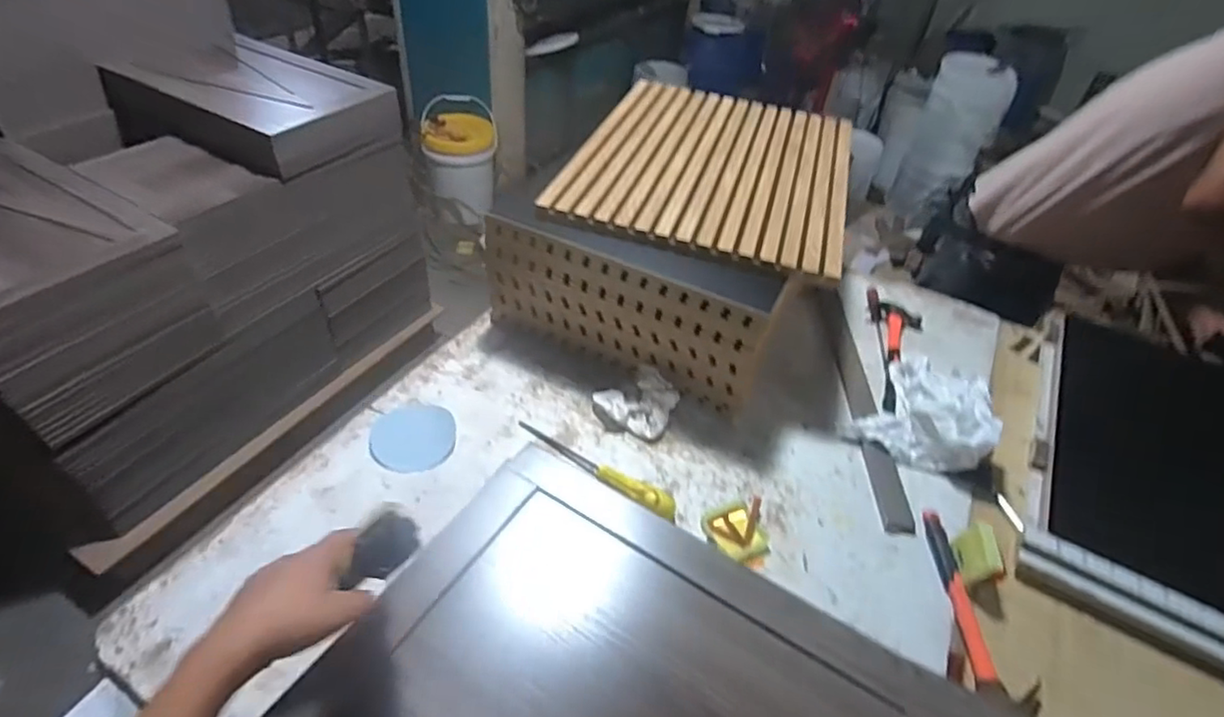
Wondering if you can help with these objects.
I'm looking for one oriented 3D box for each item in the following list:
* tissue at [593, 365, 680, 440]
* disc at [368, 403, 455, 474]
[{"bbox_3d":[0.037,0.063,0.926,0.114,0.050,0.102,30,48,23],"label":"tissue"},{"bbox_3d":[-0.278,0.110,0.869,0.112,0.007,0.115,3,43,-3],"label":"disc"}]

